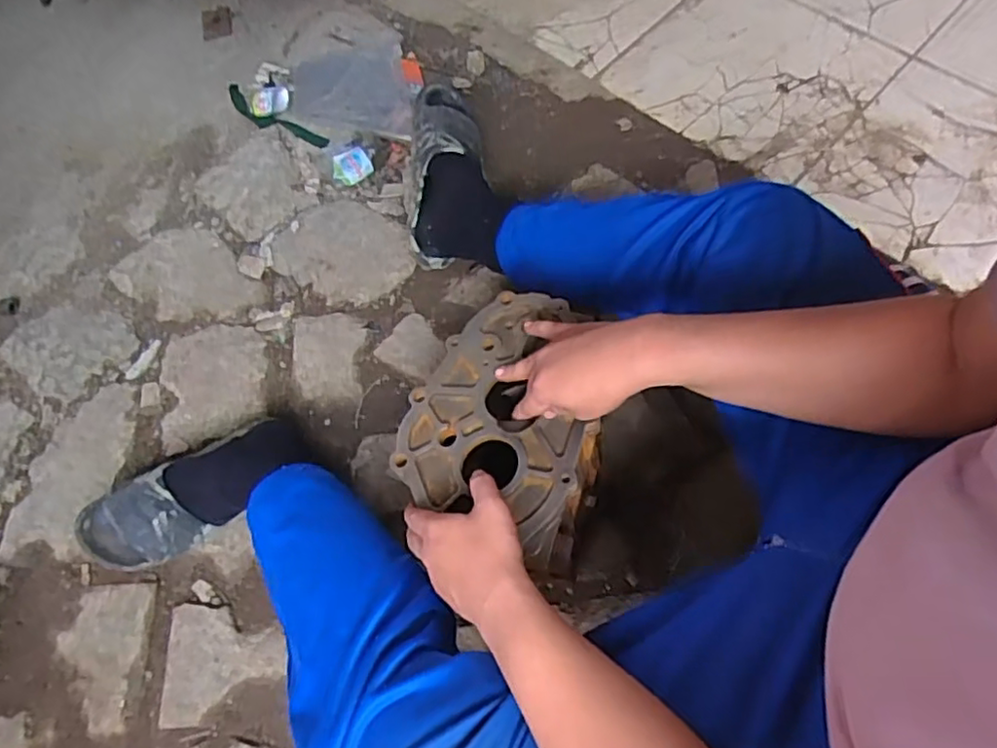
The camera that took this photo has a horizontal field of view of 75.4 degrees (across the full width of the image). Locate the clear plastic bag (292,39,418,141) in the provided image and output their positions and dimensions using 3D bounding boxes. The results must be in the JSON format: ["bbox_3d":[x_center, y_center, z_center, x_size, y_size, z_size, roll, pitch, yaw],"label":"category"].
[{"bbox_3d":[-0.267,-0.507,1.171,0.210,0.032,0.208,-9,66,-1],"label":"clear plastic bag"}]

